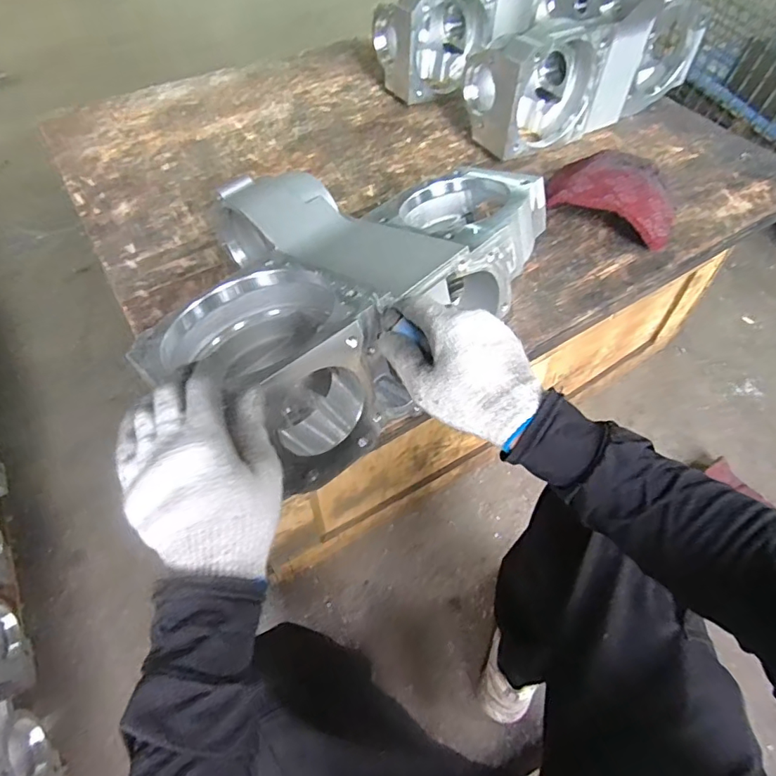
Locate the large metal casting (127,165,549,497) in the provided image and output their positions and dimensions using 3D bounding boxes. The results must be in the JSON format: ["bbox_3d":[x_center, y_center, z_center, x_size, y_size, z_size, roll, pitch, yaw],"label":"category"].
[{"bbox_3d":[-0.059,-0.130,0.572,0.331,0.157,0.436,32,60,20],"label":"large metal casting"}]

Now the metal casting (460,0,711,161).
[{"bbox_3d":[0.357,-0.581,0.829,0.451,0.305,0.152,-22,58,-16],"label":"metal casting"}]

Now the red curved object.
[{"bbox_3d":[0.340,-0.293,0.779,0.194,0.059,0.150,25,58,16],"label":"red curved object"}]

